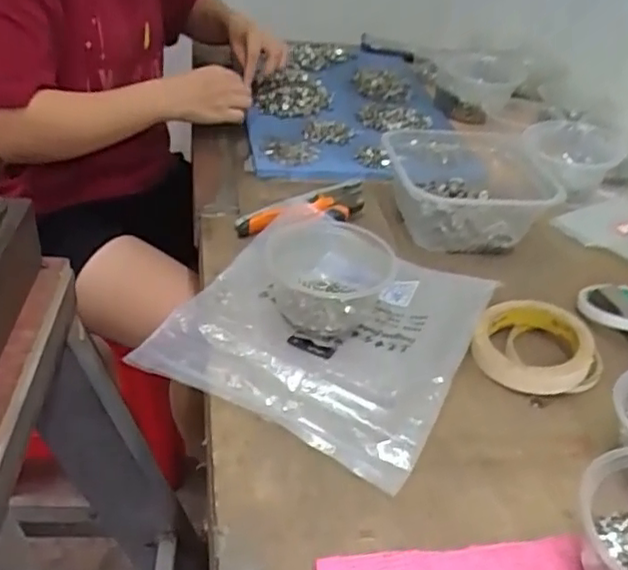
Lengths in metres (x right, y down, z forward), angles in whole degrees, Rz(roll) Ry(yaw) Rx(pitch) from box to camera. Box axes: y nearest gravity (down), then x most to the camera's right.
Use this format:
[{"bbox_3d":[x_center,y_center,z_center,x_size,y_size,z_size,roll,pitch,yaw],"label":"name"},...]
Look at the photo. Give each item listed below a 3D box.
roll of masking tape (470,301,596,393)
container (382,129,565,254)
[{"bbox_3d":[0.190,0.050,0.568,0.094,0.025,0.097,3,36,-2],"label":"roll of masking tape"},{"bbox_3d":[0.162,-0.119,0.761,0.153,0.058,0.194,-1,37,-8],"label":"container"}]

